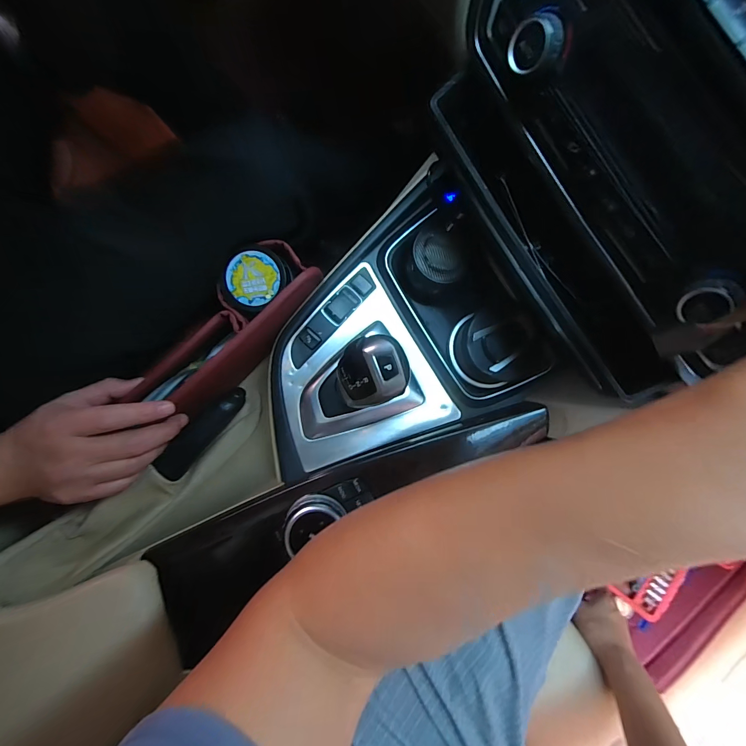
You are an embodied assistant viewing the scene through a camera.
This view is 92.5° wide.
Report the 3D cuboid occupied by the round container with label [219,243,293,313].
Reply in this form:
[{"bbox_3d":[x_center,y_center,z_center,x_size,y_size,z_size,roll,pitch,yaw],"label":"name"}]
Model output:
[{"bbox_3d":[-0.114,-0.089,0.345,0.058,0.032,0.060,0,85,-4],"label":"round container with label"}]

